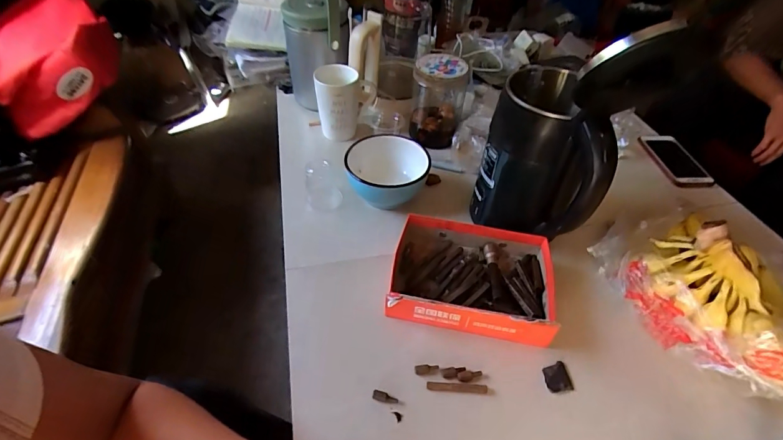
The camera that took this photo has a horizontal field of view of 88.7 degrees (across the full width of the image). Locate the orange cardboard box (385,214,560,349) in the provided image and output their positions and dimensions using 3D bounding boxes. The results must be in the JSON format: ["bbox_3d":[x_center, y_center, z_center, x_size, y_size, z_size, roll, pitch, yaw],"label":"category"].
[{"bbox_3d":[0.111,0.076,0.551,0.211,0.054,0.155,9,46,5],"label":"orange cardboard box"}]

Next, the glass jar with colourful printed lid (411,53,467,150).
[{"bbox_3d":[0.092,-0.231,0.774,0.104,0.153,0.118,9,46,4],"label":"glass jar with colourful printed lid"}]

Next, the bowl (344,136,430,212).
[{"bbox_3d":[-0.008,-0.073,0.674,0.128,0.078,0.130,2,46,-2],"label":"bowl"}]

